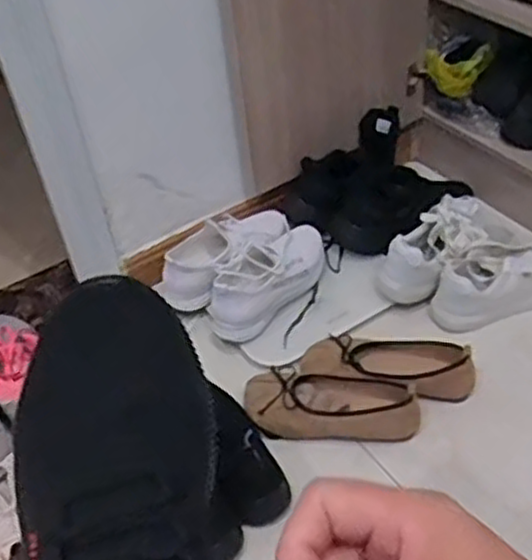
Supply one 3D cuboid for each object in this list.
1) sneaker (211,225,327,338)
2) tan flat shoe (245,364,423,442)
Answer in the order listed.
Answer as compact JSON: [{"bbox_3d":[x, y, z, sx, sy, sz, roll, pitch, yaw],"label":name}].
[{"bbox_3d":[0.012,-0.014,1.154,0.086,0.088,0.235,26,52,31],"label":"sneaker"},{"bbox_3d":[0.087,0.172,1.023,0.237,0.054,0.096,1,43,9],"label":"tan flat shoe"}]

